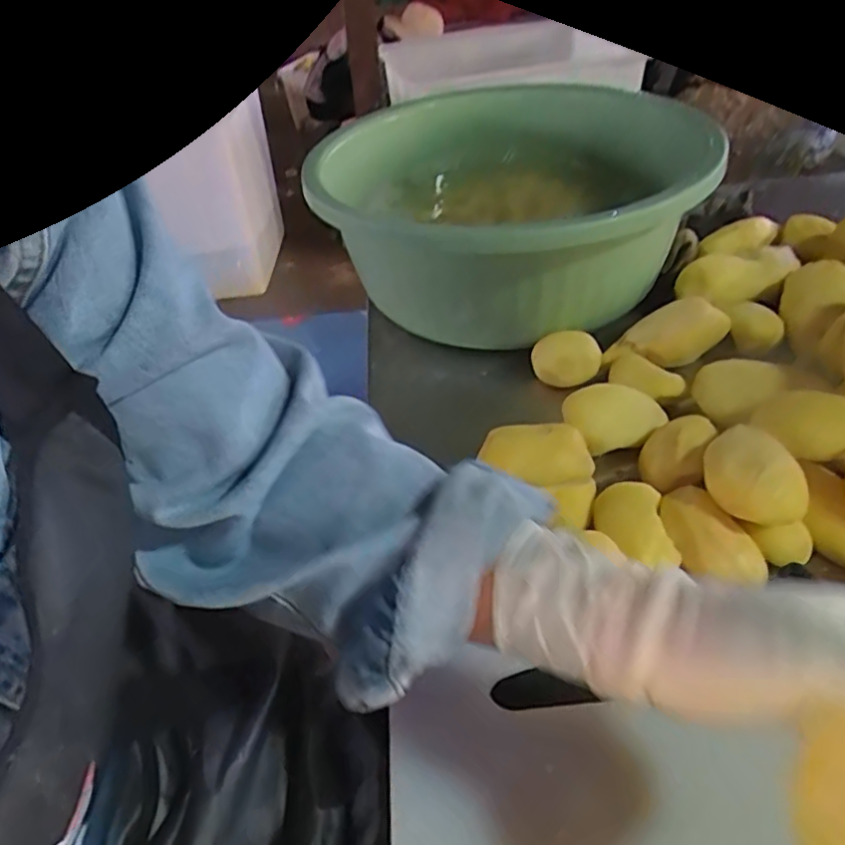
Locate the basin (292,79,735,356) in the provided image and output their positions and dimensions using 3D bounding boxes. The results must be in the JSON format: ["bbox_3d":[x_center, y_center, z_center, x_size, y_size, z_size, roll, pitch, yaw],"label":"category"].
[{"bbox_3d":[0.105,-0.249,0.701,0.349,0.156,0.408,28,52,32],"label":"basin"}]

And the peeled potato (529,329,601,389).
[{"bbox_3d":[0.134,-0.060,0.596,0.063,0.039,0.047,4,42,11],"label":"peeled potato"}]

